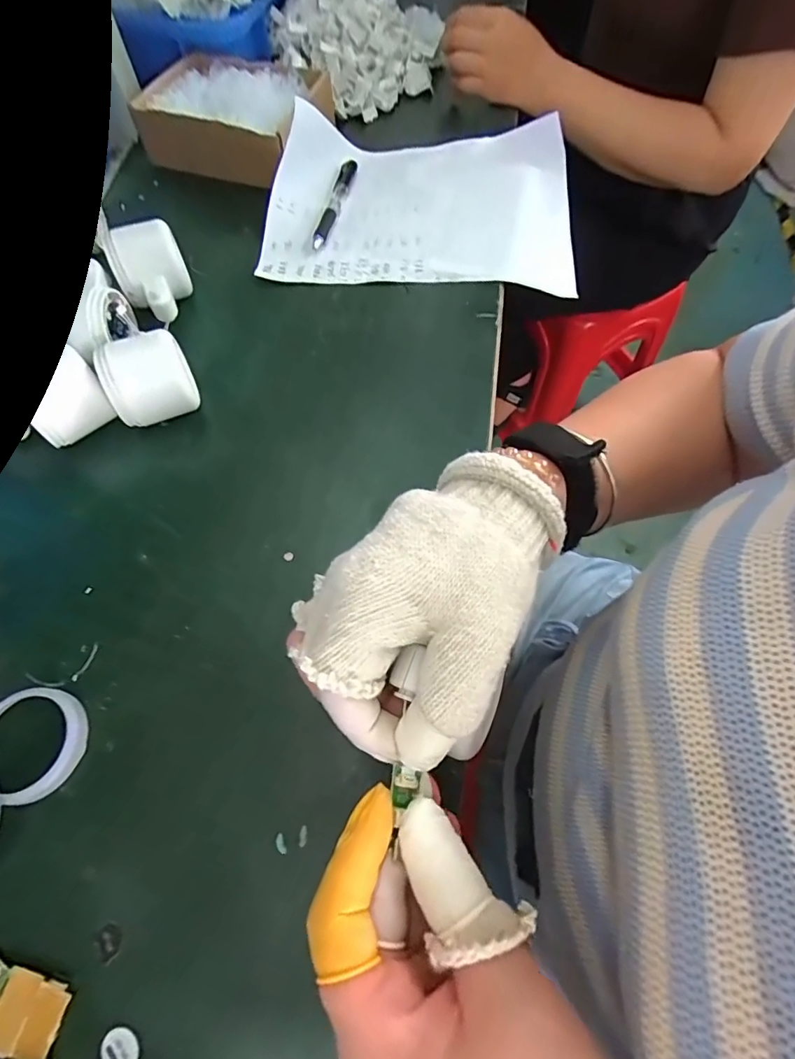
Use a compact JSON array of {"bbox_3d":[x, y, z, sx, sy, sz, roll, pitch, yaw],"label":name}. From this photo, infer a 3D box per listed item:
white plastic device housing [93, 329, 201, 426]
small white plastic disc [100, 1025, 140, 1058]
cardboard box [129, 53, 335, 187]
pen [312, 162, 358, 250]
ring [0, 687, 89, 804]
[{"bbox_3d":[-0.178,-0.103,0.359,0.059,0.062,0.053,-24,66,-11],"label":"white plastic device housing"},{"bbox_3d":[-0.120,0.227,0.215,0.017,0.004,0.013,40,70,18],"label":"small white plastic disc"},{"bbox_3d":[-0.172,-0.441,0.530,0.180,0.053,0.158,12,64,6],"label":"cardboard box"},{"bbox_3d":[-0.060,-0.328,0.492,0.014,0.010,0.130,10,64,5],"label":"pen"},{"bbox_3d":[-0.204,0.116,0.275,0.062,0.008,0.052,33,68,15],"label":"ring"}]

